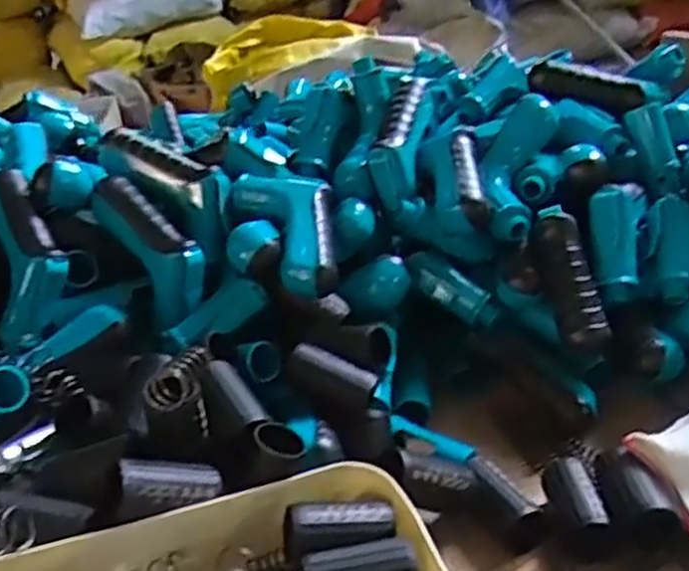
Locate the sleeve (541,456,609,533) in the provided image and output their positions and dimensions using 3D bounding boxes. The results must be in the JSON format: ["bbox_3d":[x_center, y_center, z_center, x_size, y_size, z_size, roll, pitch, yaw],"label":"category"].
[{"bbox_3d":[0.147,0.139,0.476,0.026,0.028,0.059,-5,27,0],"label":"sleeve"}]

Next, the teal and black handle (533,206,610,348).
[{"bbox_3d":[0.169,-0.007,0.555,0.031,0.024,0.105,-9,70,-8],"label":"teal and black handle"}]

